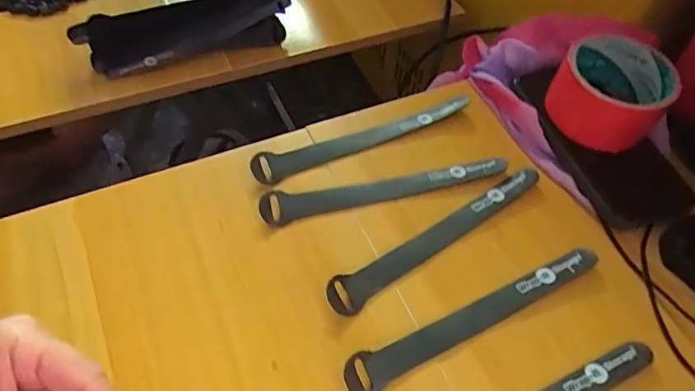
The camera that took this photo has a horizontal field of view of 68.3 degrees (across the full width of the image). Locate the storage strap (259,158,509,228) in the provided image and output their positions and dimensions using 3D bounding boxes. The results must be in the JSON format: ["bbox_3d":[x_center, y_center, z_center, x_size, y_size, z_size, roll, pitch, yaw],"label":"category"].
[{"bbox_3d":[0.031,-0.008,0.398,0.195,0.005,0.025,-12,54,-11],"label":"storage strap"}]

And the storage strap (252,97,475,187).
[{"bbox_3d":[0.016,-0.051,0.425,0.196,0.010,0.023,-20,56,-17],"label":"storage strap"}]

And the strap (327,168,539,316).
[{"bbox_3d":[0.069,0.025,0.375,0.198,0.012,0.022,-31,60,-23],"label":"strap"}]

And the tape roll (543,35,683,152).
[{"bbox_3d":[0.209,-0.079,0.414,0.079,0.065,0.075,1,53,-1],"label":"tape roll"}]

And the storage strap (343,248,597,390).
[{"bbox_3d":[0.087,0.076,0.335,0.197,0.014,0.021,-23,57,-18],"label":"storage strap"}]

